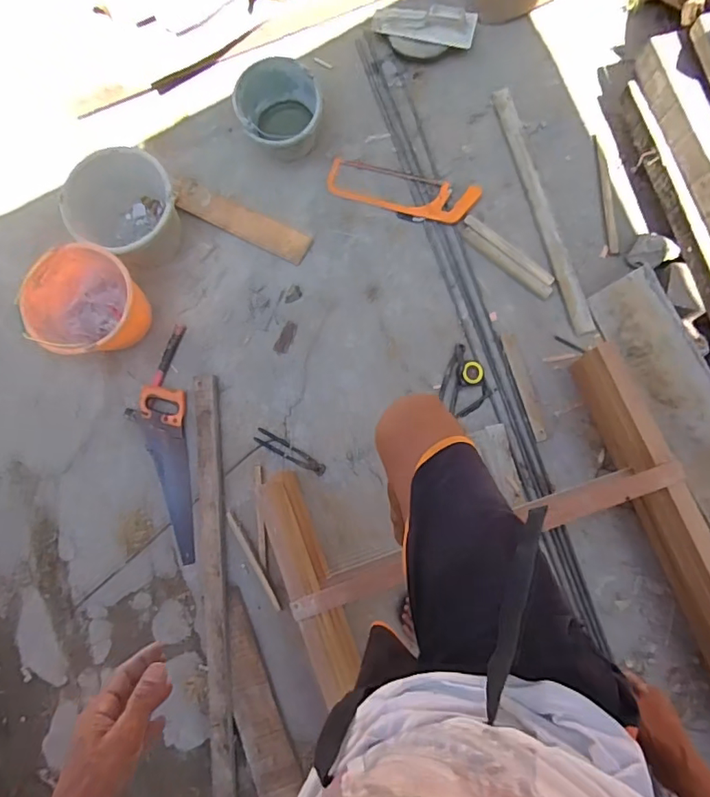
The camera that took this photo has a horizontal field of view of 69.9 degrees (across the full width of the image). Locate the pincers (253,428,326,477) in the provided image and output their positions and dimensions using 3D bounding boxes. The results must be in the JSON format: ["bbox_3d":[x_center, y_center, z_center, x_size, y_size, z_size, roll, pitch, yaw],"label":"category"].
[{"bbox_3d":[-0.180,0.150,1.420,0.217,0.010,0.041,28,85,10],"label":"pincers"}]

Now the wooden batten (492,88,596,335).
[{"bbox_3d":[0.510,-0.519,1.386,0.054,0.019,0.718,-17,79,4],"label":"wooden batten"}]

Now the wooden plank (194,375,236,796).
[{"bbox_3d":[-0.389,0.489,1.364,0.082,0.048,1.103,-6,80,6],"label":"wooden plank"}]

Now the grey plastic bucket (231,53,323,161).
[{"bbox_3d":[-0.200,-0.782,1.407,0.223,0.191,0.213,-1,81,7],"label":"grey plastic bucket"}]

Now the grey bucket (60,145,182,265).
[{"bbox_3d":[-0.615,-0.522,1.410,0.248,0.214,0.274,24,84,10],"label":"grey bucket"}]

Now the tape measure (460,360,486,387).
[{"bbox_3d":[0.317,-0.070,1.358,0.065,0.036,0.071,0,81,7],"label":"tape measure"}]

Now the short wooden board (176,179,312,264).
[{"bbox_3d":[-0.334,-0.525,1.497,0.432,0.021,0.091,27,84,3],"label":"short wooden board"}]

